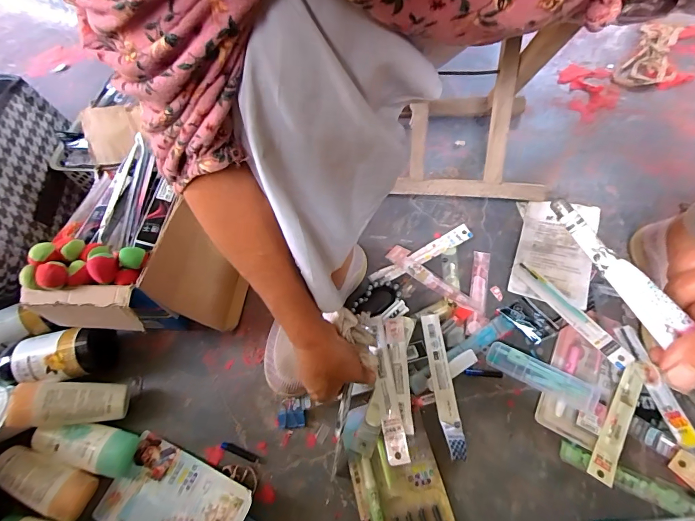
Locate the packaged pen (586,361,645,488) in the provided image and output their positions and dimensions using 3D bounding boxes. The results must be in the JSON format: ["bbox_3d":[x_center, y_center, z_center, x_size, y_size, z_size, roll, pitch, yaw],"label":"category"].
[{"bbox_3d":[0.319,0.185,0.428,0.026,0.009,0.150,31,67,20],"label":"packaged pen"}]

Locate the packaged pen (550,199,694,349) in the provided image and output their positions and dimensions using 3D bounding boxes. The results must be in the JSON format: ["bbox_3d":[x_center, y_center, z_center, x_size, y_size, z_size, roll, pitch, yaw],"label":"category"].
[{"bbox_3d":[0.147,0.021,0.178,0.014,0.010,0.129,-36,78,-16],"label":"packaged pen"}]

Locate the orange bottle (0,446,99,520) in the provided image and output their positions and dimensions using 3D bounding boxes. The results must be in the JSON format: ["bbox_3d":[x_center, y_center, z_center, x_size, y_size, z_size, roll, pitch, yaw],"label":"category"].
[{"bbox_3d":[-0.351,0.254,0.424,0.111,0.037,0.046,20,63,15],"label":"orange bottle"}]

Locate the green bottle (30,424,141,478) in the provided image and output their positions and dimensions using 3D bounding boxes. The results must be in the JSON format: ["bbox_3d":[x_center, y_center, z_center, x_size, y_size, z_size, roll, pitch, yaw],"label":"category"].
[{"bbox_3d":[-0.311,0.221,0.435,0.122,0.031,0.046,15,61,-1],"label":"green bottle"}]

